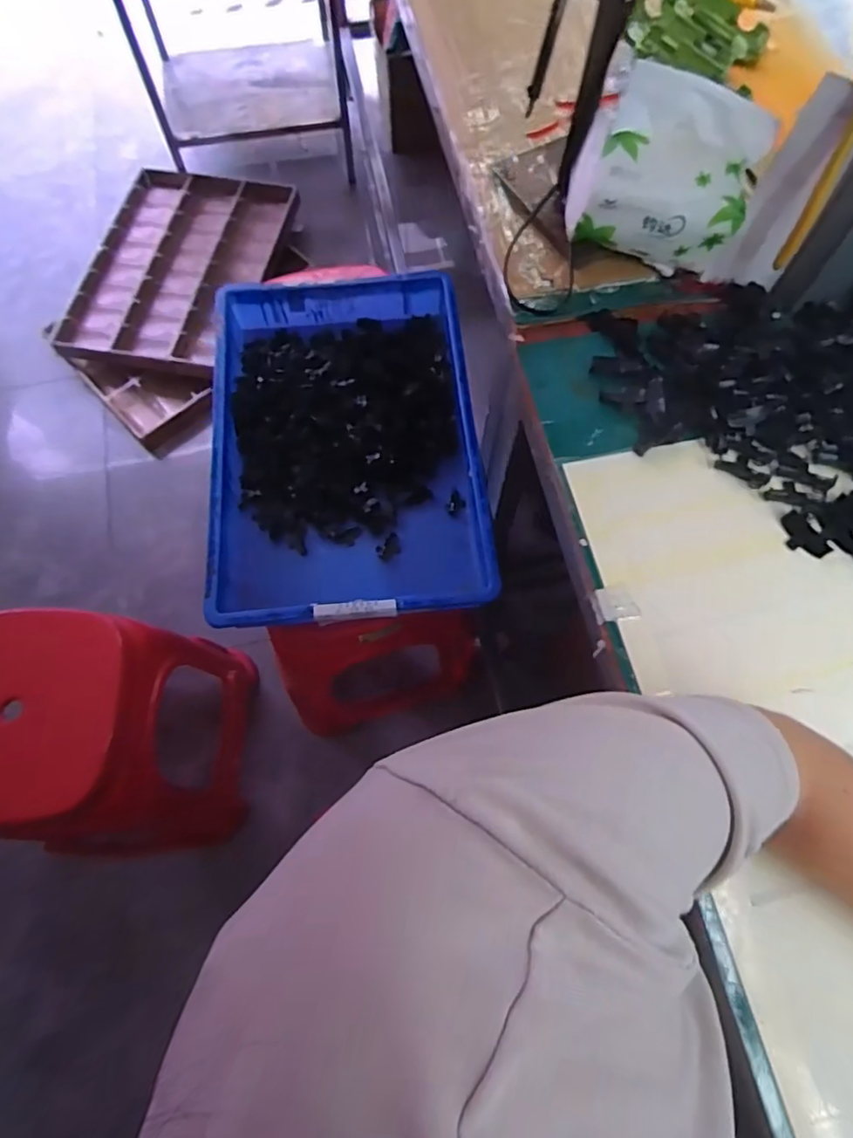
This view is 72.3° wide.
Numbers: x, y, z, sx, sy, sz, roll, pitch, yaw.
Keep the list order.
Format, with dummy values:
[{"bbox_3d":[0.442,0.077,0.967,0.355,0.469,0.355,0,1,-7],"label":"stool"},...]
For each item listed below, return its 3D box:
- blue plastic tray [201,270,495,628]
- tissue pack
[{"bbox_3d":[-0.115,-0.192,0.841,0.358,0.088,0.563,-6,68,-2],"label":"blue plastic tray"},{"bbox_3d":[0.197,-0.322,0.489,0.141,0.128,0.074,15,70,6],"label":"tissue pack"}]

